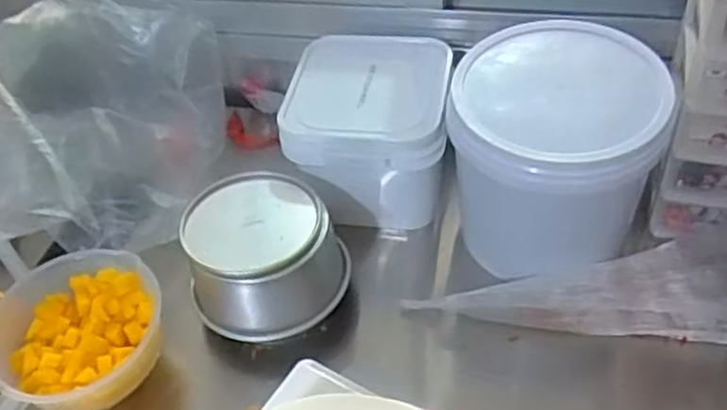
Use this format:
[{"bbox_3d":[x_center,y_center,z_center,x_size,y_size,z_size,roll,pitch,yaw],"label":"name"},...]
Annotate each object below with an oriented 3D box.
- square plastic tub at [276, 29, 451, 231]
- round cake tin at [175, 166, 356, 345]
[{"bbox_3d":[0.010,-0.085,0.824,0.164,0.128,0.163,3,47,10],"label":"square plastic tub"},{"bbox_3d":[-0.099,0.045,0.727,0.146,0.083,0.145,-4,47,4],"label":"round cake tin"}]

